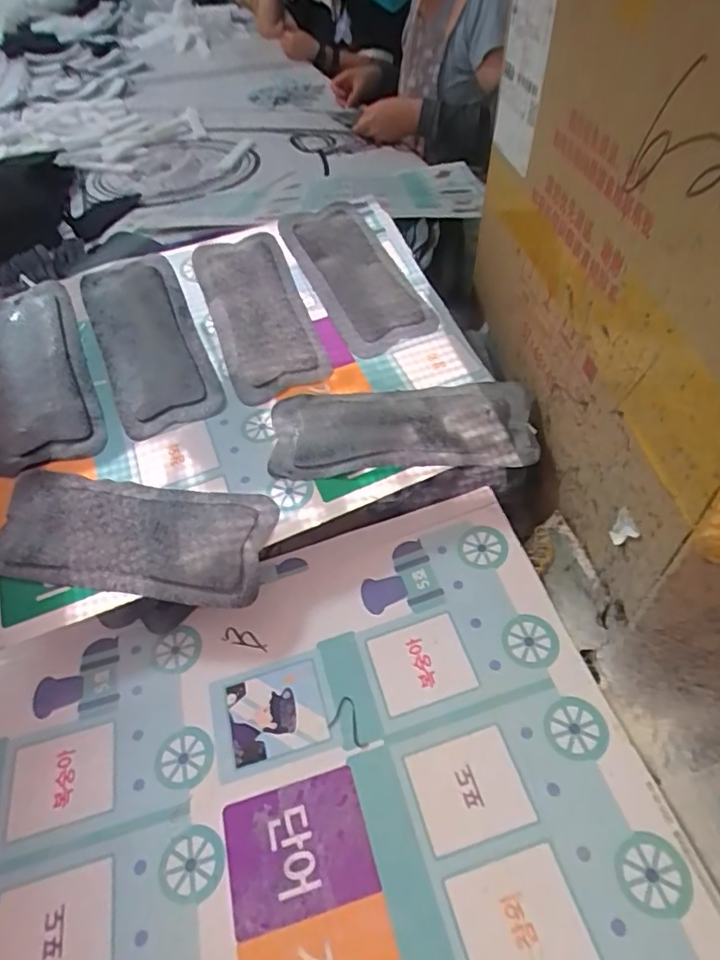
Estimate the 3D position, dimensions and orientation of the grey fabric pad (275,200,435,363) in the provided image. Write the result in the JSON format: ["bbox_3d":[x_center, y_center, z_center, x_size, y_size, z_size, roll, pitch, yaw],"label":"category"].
[{"bbox_3d":[-0.008,-0.239,0.658,0.107,0.023,0.240,-25,67,-17],"label":"grey fabric pad"}]

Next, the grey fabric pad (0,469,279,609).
[{"bbox_3d":[-0.190,0.046,0.473,0.226,0.008,0.098,7,61,6],"label":"grey fabric pad"}]

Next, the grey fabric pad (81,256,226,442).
[{"bbox_3d":[-0.221,-0.147,0.599,0.097,0.014,0.245,-21,64,-13],"label":"grey fabric pad"}]

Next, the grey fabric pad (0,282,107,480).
[{"bbox_3d":[-0.324,-0.106,0.567,0.099,0.009,0.233,-19,63,-12],"label":"grey fabric pad"}]

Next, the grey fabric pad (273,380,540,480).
[{"bbox_3d":[0.036,-0.047,0.523,0.233,0.026,0.101,1,47,5],"label":"grey fabric pad"}]

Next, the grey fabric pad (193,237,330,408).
[{"bbox_3d":[-0.110,-0.182,0.622,0.099,0.021,0.230,-18,66,-11],"label":"grey fabric pad"}]

